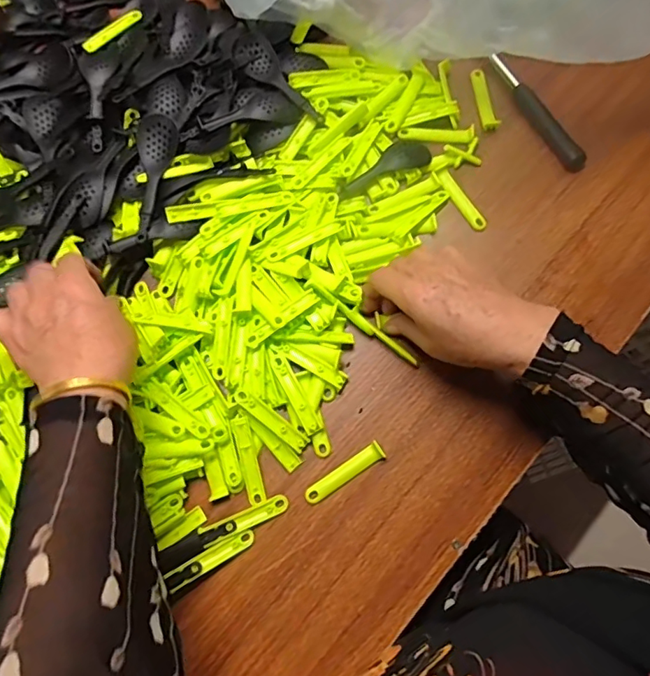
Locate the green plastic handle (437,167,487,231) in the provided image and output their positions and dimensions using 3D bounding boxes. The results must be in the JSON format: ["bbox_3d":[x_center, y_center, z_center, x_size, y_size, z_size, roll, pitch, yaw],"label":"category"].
[{"bbox_3d":[0.136,-0.136,0.510,0.017,0.007,0.072,-31,77,-7],"label":"green plastic handle"}]

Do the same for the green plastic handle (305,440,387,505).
[{"bbox_3d":[0.017,0.116,0.442,0.076,0.010,0.016,-34,77,-8],"label":"green plastic handle"}]

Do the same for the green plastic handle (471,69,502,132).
[{"bbox_3d":[0.167,-0.250,0.541,0.016,0.006,0.073,-11,75,-2],"label":"green plastic handle"}]

